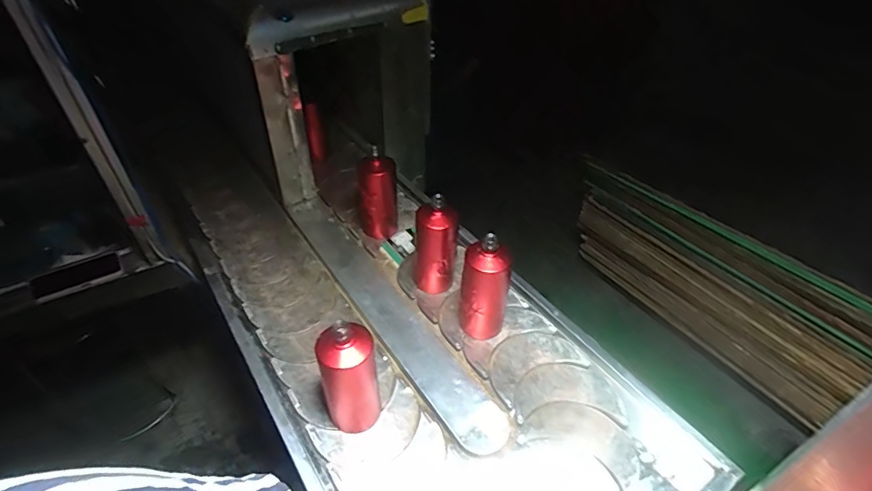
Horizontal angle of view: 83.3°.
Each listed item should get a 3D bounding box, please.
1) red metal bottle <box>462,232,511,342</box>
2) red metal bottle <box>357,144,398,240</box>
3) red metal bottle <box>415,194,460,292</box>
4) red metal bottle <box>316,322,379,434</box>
[{"bbox_3d":[0.091,0.082,0.899,0.079,0.214,0.064,7,44,0],"label":"red metal bottle"},{"bbox_3d":[-0.135,-0.120,1.134,0.088,0.204,0.070,-7,46,-14],"label":"red metal bottle"},{"bbox_3d":[0.000,0.004,0.995,0.087,0.207,0.069,0,44,-7],"label":"red metal bottle"},{"bbox_3d":[-0.134,0.201,0.759,0.086,0.214,0.075,-10,47,-17],"label":"red metal bottle"}]

